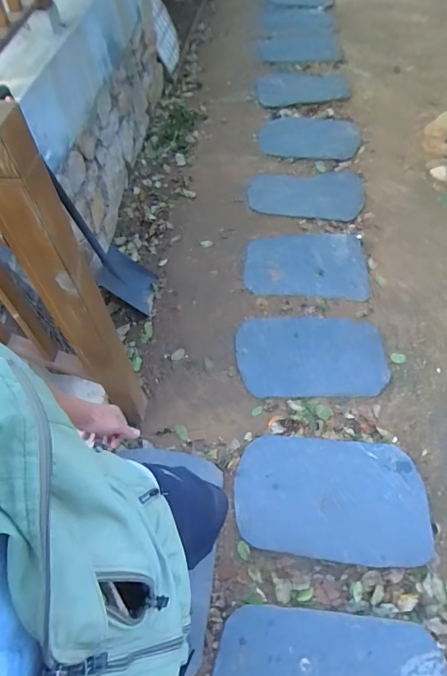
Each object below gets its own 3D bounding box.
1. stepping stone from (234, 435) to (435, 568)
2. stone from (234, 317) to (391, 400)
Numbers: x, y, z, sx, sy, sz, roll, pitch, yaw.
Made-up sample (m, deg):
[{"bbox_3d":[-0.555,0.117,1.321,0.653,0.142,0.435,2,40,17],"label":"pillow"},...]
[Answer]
[{"bbox_3d":[0.373,0.554,1.488,0.642,0.048,0.402,4,57,2],"label":"stepping stone"},{"bbox_3d":[0.379,0.073,1.845,0.625,0.047,0.418,-4,57,0],"label":"stone"}]

